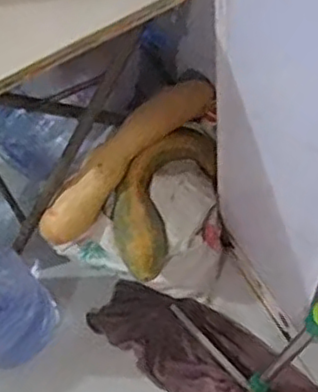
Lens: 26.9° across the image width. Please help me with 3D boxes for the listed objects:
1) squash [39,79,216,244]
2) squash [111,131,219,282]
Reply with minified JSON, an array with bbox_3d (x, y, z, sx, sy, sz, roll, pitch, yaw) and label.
[{"bbox_3d":[-0.068,-0.084,1.388,0.474,0.108,0.087,-45,69,-7],"label":"squash"},{"bbox_3d":[0.002,0.000,1.380,0.158,0.089,0.340,26,70,17],"label":"squash"}]

